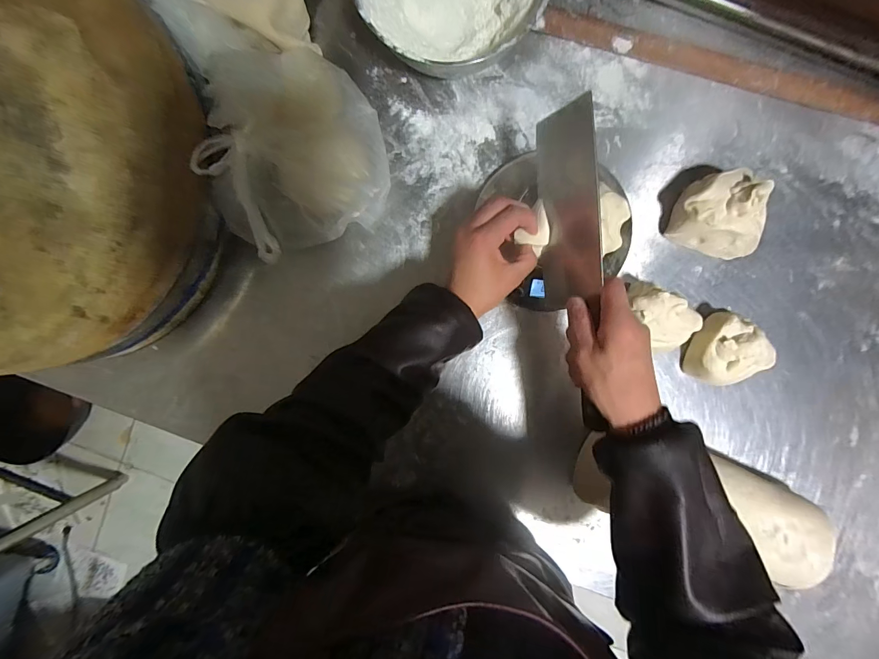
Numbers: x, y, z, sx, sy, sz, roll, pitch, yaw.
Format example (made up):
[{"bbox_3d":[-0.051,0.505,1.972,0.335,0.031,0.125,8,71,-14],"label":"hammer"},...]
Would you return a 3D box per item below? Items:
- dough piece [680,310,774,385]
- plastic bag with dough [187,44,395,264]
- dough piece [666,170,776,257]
[{"bbox_3d":[0.354,0.030,0.468,0.081,0.056,0.083,22,94,0],"label":"dough piece"},{"bbox_3d":[-0.162,-0.197,0.441,0.190,0.100,0.212,-19,93,3],"label":"plastic bag with dough"},{"bbox_3d":[0.332,-0.134,0.447,0.103,0.076,0.081,23,94,0],"label":"dough piece"}]

